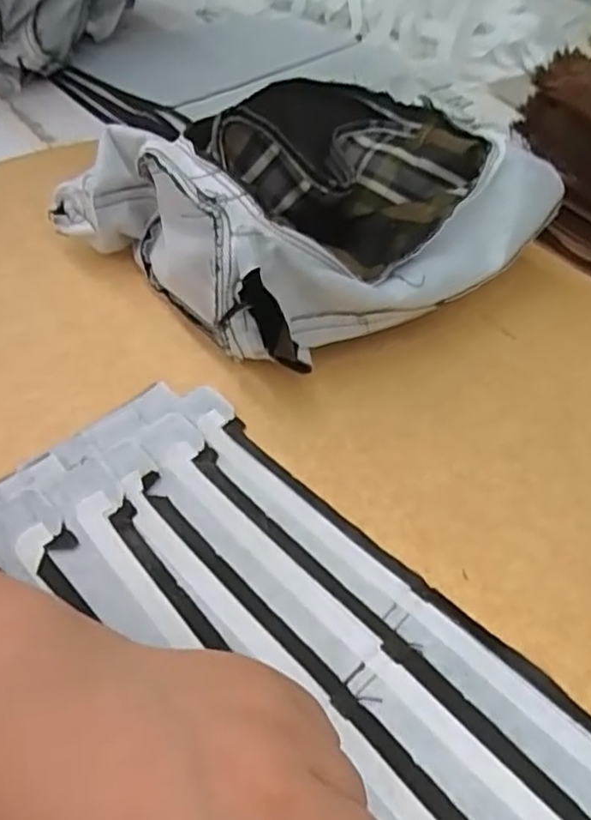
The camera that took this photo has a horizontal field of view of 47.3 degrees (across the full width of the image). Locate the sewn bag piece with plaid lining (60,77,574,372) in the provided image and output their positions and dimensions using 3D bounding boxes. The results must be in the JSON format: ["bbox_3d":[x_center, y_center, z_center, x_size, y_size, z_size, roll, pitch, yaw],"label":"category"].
[{"bbox_3d":[0.010,-0.127,0.424,0.252,0.101,0.200,-26,54,-28],"label":"sewn bag piece with plaid lining"}]

